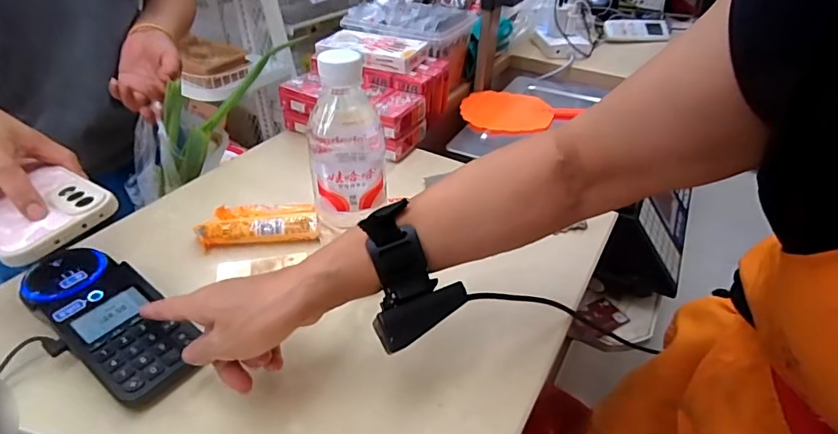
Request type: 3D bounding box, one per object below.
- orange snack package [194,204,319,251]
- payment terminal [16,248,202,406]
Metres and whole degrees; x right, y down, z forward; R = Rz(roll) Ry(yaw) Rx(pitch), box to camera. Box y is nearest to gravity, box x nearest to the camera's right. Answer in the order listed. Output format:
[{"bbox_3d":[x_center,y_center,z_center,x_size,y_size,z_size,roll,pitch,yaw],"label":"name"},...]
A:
[{"bbox_3d":[-0.177,0.009,0.522,0.126,0.029,0.053,-4,37,-7],"label":"orange snack package"},{"bbox_3d":[-0.276,0.084,0.410,0.206,0.034,0.076,27,44,30],"label":"payment terminal"}]

